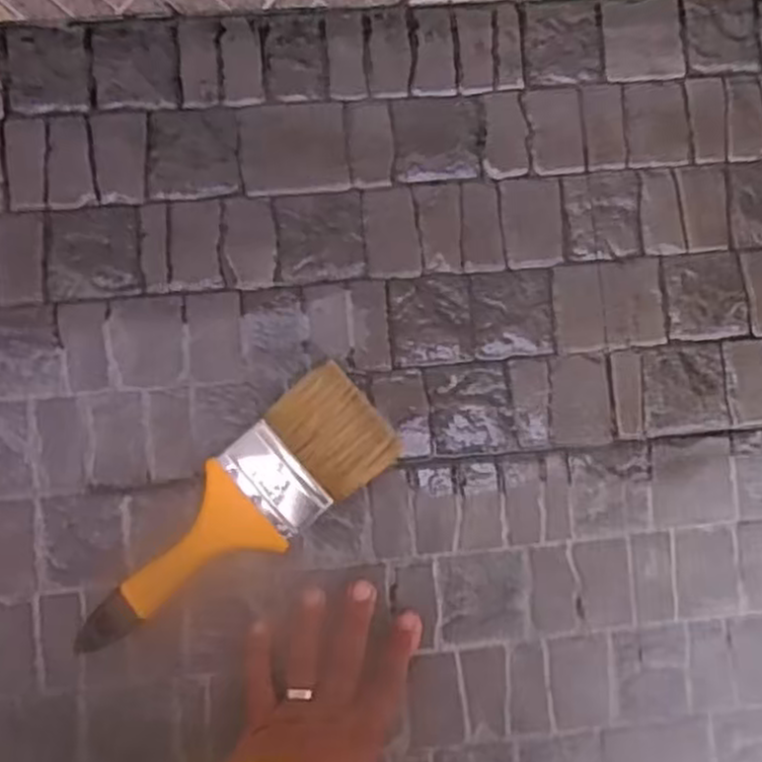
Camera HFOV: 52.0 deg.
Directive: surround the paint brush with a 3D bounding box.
[{"bbox_3d":[-0.095,0.086,0.487,0.225,0.027,0.071,-39,90,-5],"label":"paint brush"}]

